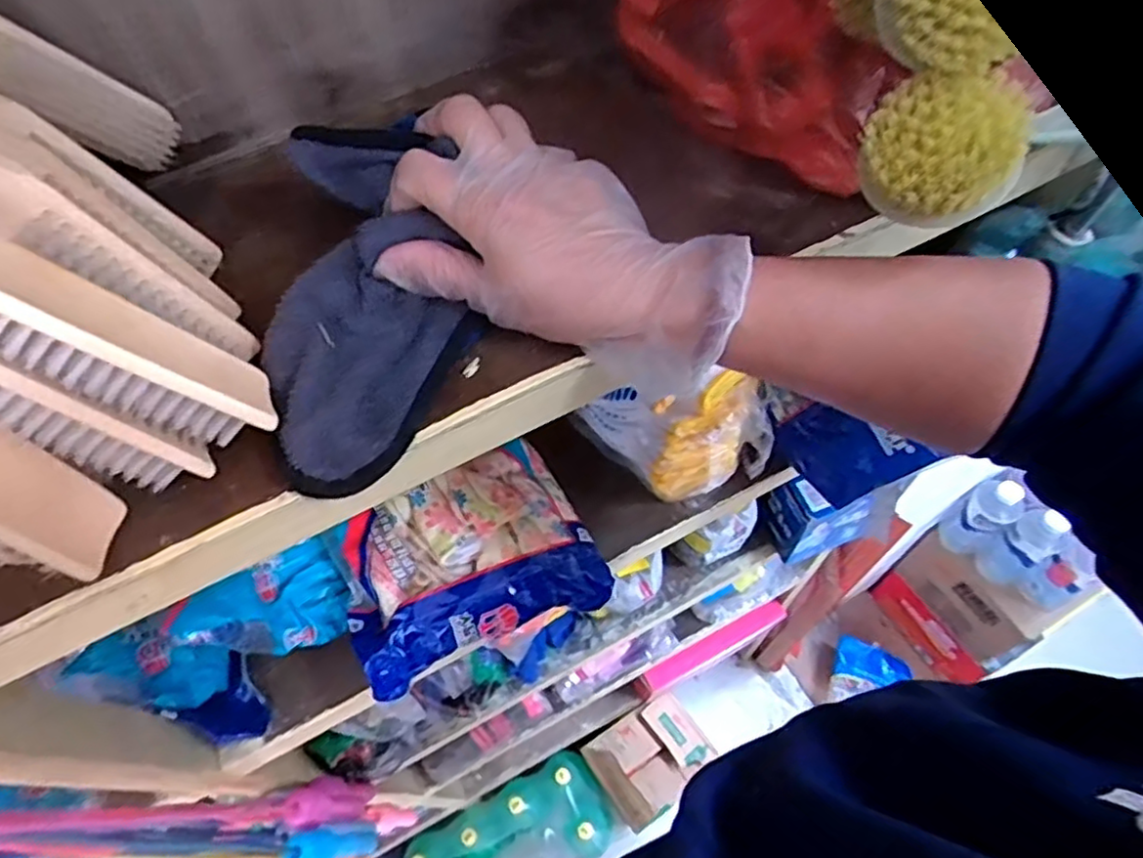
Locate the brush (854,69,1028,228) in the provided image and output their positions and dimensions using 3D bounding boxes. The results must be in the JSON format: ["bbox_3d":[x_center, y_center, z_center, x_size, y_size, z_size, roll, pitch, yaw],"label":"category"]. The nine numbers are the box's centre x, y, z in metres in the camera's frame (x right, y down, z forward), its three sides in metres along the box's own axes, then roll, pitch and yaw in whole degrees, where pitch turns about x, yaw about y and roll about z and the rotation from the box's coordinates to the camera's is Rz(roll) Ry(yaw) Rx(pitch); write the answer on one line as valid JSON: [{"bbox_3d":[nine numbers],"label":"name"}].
[{"bbox_3d":[0.142,-0.108,0.258,0.057,0.046,0.048,20,63,15],"label":"brush"}]

